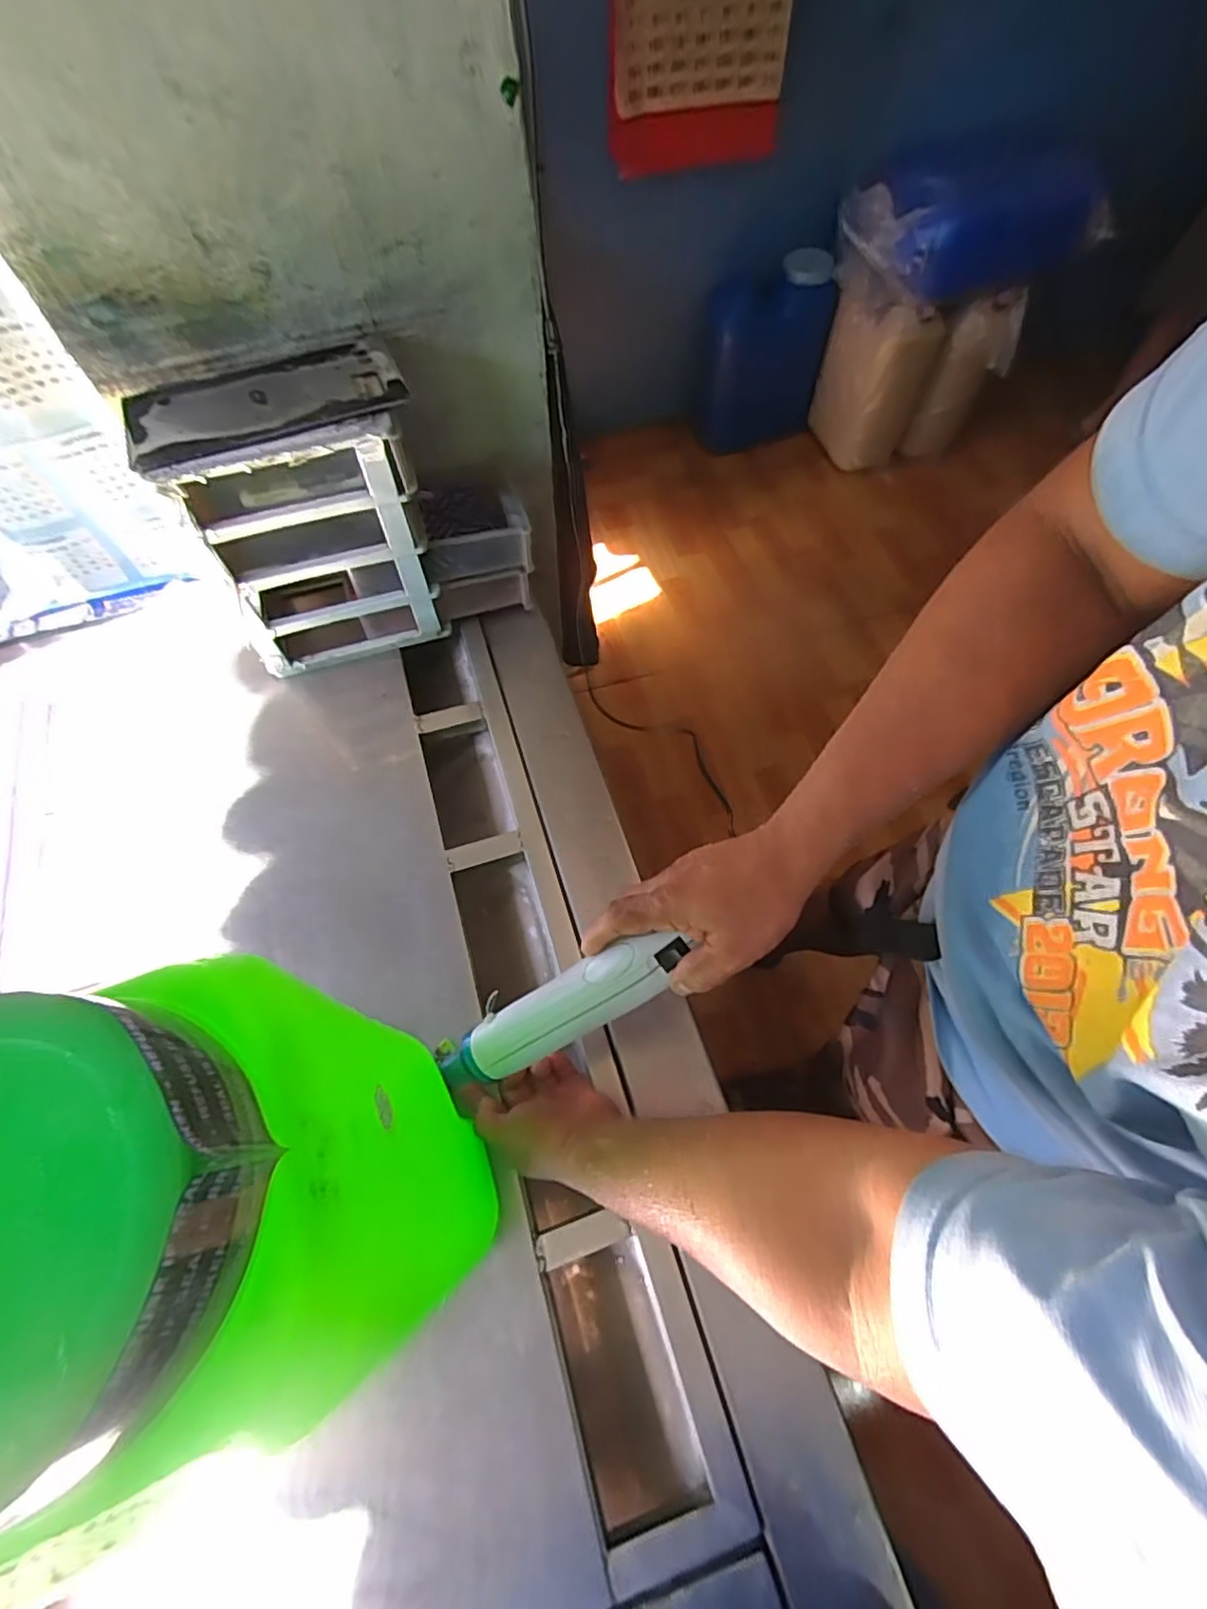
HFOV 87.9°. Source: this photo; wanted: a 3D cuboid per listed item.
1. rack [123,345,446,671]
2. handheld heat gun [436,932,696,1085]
[{"bbox_3d":[-0.306,-0.311,0.682,0.239,0.258,0.171,-16,65,-8],"label":"rack"},{"bbox_3d":[-0.037,0.146,0.434,0.219,0.038,0.044,-33,64,21],"label":"handheld heat gun"}]

